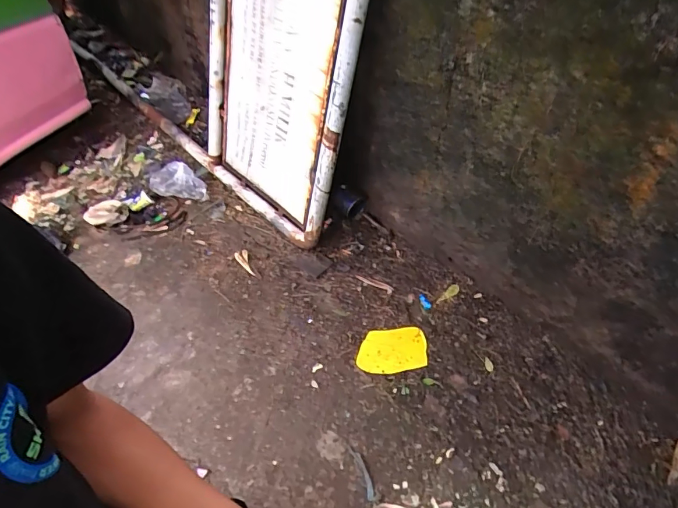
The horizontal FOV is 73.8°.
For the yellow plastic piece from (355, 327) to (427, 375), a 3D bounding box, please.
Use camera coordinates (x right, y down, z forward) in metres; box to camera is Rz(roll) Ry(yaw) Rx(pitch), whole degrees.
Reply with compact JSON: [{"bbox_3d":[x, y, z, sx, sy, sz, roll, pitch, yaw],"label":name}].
[{"bbox_3d":[0.169,0.308,1.451,0.221,0.012,0.147,-5,53,-2],"label":"yellow plastic piece"}]

